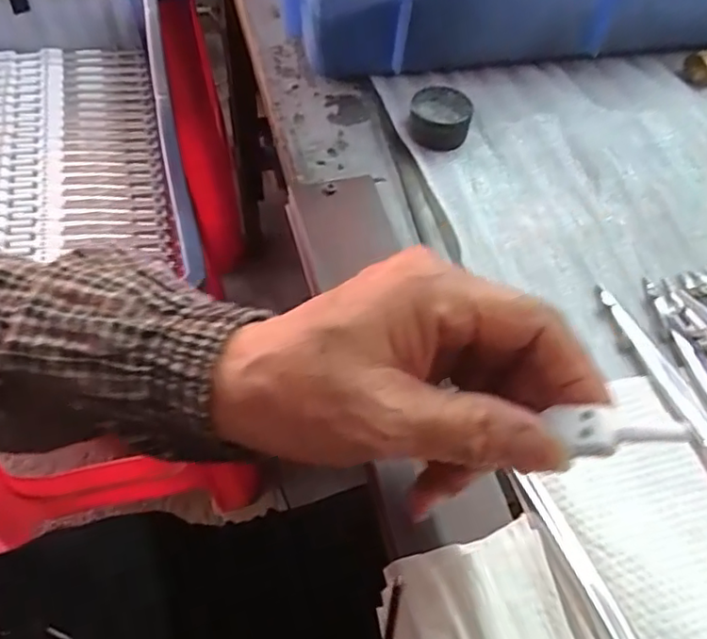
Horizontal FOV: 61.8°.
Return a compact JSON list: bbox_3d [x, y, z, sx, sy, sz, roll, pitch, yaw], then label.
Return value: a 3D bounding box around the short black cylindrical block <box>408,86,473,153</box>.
[{"bbox_3d":[0.054,-0.126,0.369,0.037,0.023,0.037,2,55,-3],"label":"short black cylindrical block"}]

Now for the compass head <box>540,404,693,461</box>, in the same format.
[{"bbox_3d":[0.077,0.033,0.173,0.036,0.010,0.014,-4,51,24],"label":"compass head"}]

